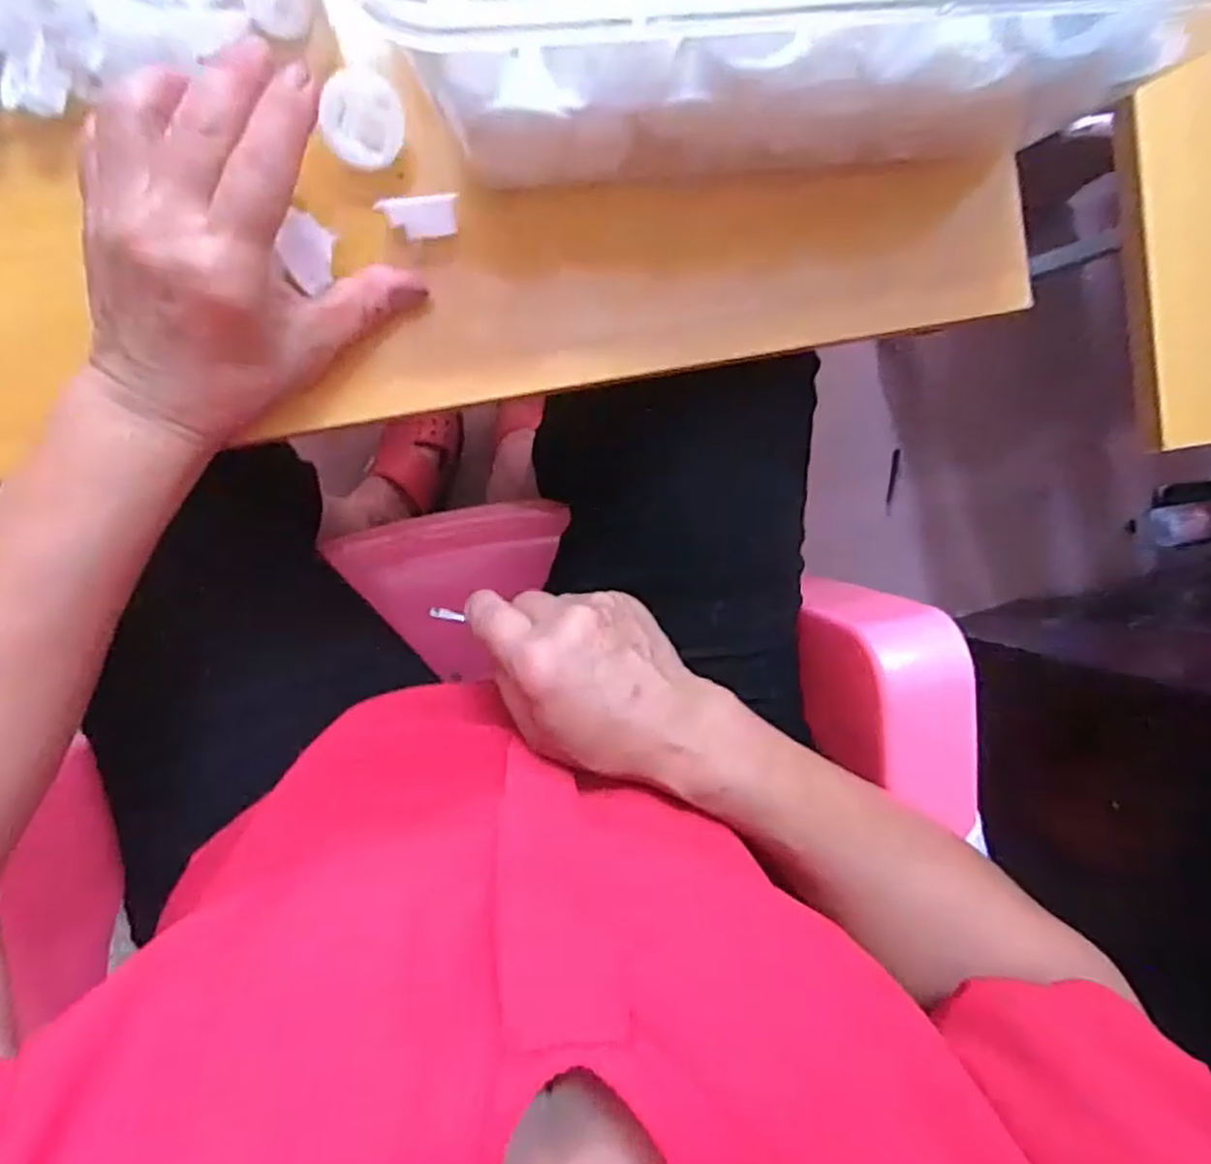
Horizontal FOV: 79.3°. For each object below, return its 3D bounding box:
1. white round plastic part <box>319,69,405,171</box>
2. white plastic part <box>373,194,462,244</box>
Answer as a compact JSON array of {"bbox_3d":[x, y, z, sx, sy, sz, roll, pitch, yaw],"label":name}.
[{"bbox_3d":[-0.097,-0.187,0.295,0.029,0.011,0.032,4,93,-6],"label":"white round plastic part"},{"bbox_3d":[-0.077,-0.151,0.303,0.031,0.009,0.014,-9,94,-5],"label":"white plastic part"}]

